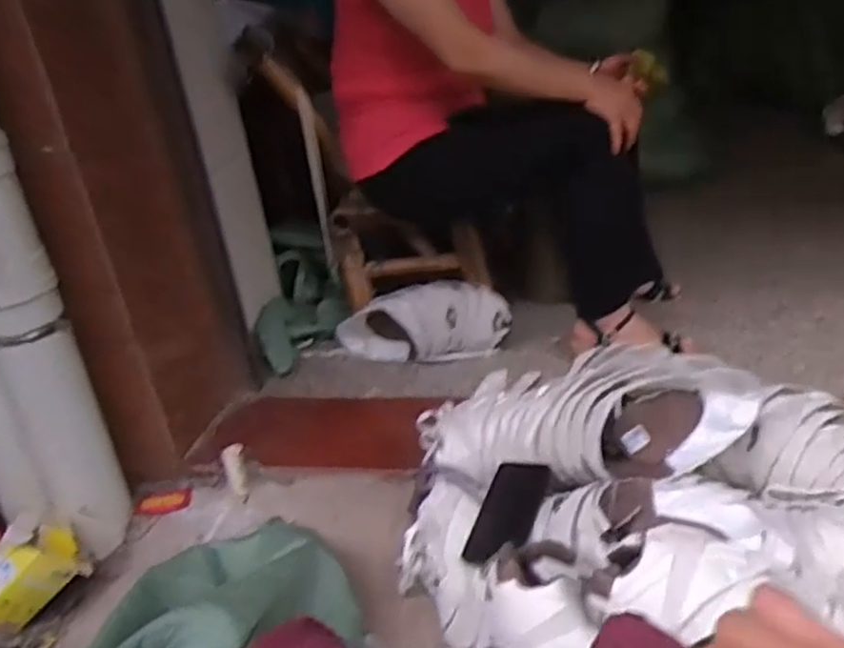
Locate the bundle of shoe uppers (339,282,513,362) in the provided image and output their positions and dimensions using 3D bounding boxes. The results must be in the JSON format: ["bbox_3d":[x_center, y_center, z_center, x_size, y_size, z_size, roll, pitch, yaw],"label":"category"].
[{"bbox_3d":[-0.003,0.000,1.448,0.344,0.144,0.142,-7,27,1],"label":"bundle of shoe uppers"}]

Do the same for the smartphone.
[{"bbox_3d":[0.111,0.237,0.923,0.076,0.013,0.142,4,48,28],"label":"smartphone"}]

